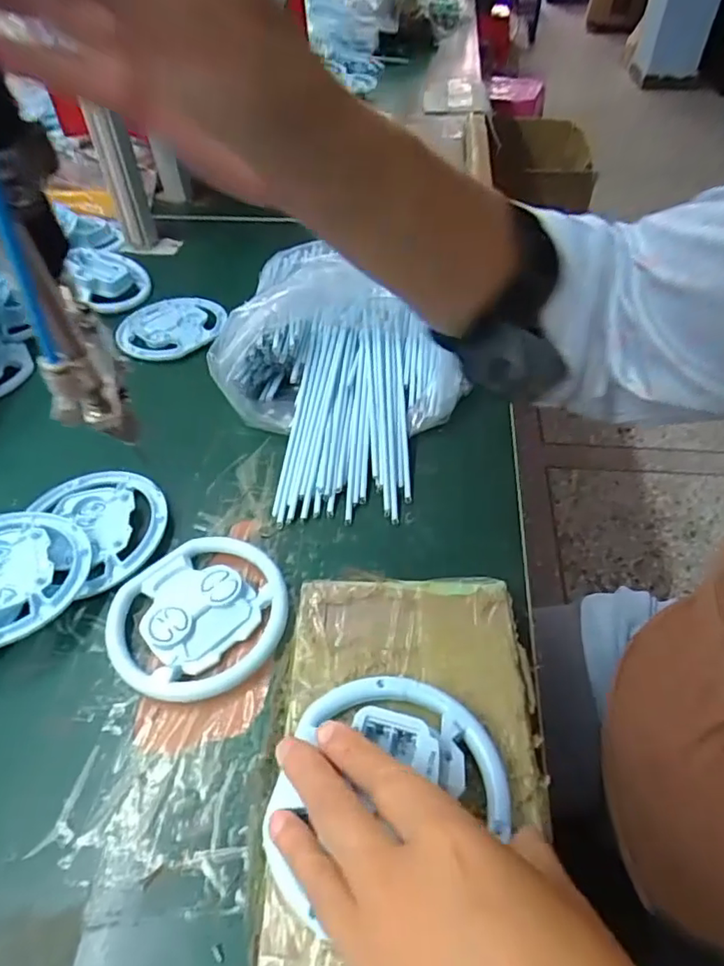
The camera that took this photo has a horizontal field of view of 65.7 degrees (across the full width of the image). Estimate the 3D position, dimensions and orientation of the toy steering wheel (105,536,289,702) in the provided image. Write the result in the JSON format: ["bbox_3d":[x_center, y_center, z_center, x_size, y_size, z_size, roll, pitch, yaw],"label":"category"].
[{"bbox_3d":[-0.098,0.080,0.337,0.104,0.015,0.097,0,48,0],"label":"toy steering wheel"}]

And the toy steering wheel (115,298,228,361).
[{"bbox_3d":[-0.186,-0.149,0.550,0.103,0.020,0.085,-11,49,-9],"label":"toy steering wheel"}]

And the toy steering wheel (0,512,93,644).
[{"bbox_3d":[-0.222,0.056,0.344,0.099,0.024,0.101,0,48,0],"label":"toy steering wheel"}]

